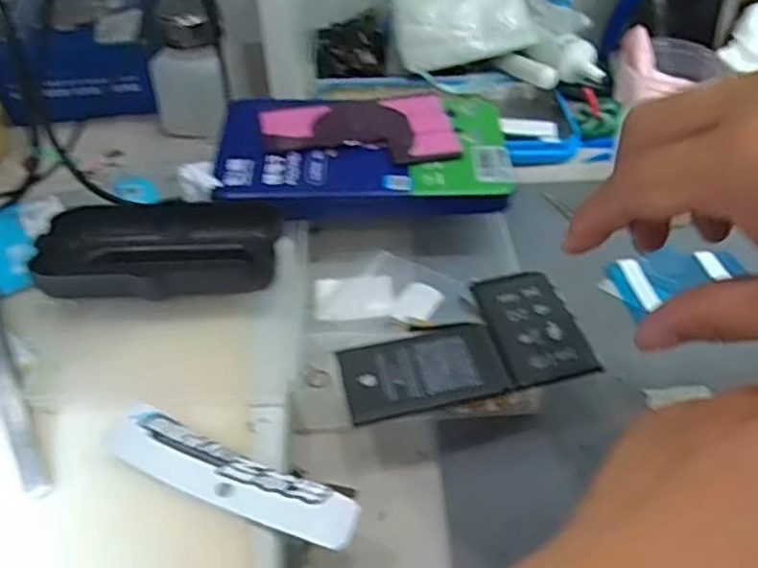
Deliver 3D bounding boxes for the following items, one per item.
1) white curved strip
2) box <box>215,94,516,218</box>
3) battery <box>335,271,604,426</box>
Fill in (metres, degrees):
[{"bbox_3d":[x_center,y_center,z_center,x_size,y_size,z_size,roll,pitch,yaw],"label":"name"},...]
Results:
[{"bbox_3d":[-0.054,0.071,0.249,0.100,0.008,0.021,18,47,18],"label":"white curved strip"},{"bbox_3d":[-0.009,-0.071,0.367,0.156,0.018,0.098,0,44,1],"label":"box"},{"bbox_3d":[0.034,0.024,0.288,0.101,0.004,0.060,-11,46,-7],"label":"battery"}]

